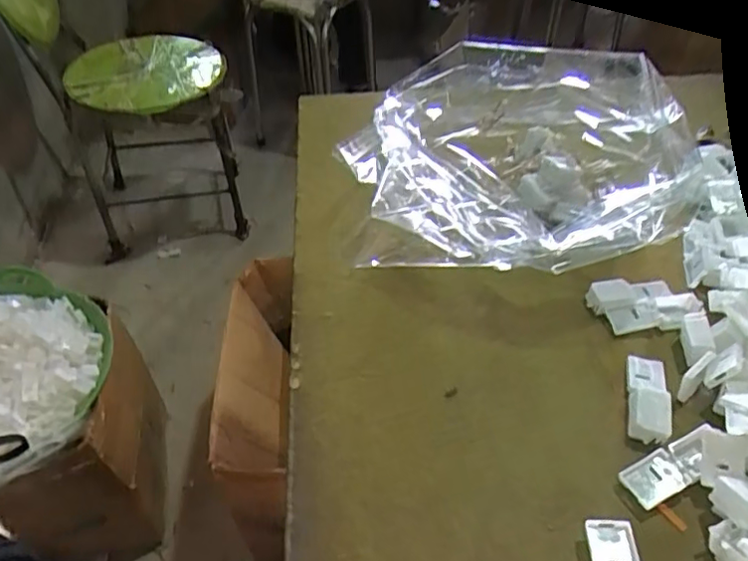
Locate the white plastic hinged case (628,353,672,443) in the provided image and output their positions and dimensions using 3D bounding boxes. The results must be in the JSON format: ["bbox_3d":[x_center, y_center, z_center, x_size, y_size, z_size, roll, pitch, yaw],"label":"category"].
[{"bbox_3d":[0.147,0.059,0.310,0.020,0.014,0.057,11,45,13],"label":"white plastic hinged case"}]

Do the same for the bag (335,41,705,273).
[{"bbox_3d":[0.102,-0.084,0.408,0.231,0.094,0.198,17,46,20],"label":"bag"}]

